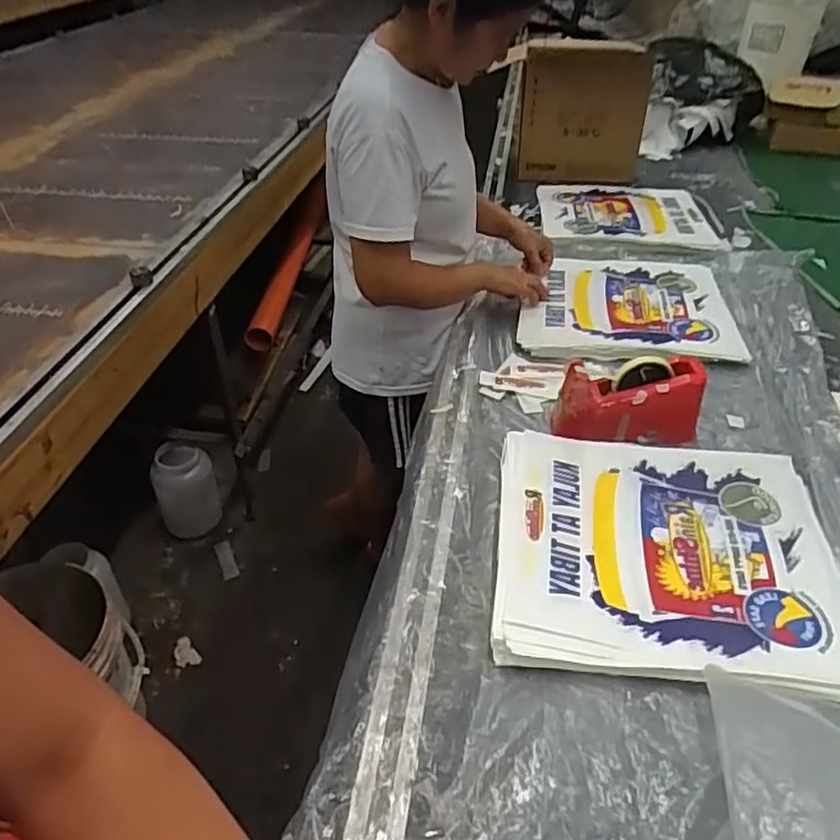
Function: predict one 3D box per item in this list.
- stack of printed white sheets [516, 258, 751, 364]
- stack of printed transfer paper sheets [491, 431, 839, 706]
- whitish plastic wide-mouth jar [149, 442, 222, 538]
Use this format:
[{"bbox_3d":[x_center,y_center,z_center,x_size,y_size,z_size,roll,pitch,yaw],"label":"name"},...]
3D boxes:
[{"bbox_3d":[0.381,-0.222,1.230,0.370,0.025,0.343,4,39,6],"label":"stack of printed white sheets"},{"bbox_3d":[0.295,0.147,0.788,0.397,0.030,0.349,5,39,8],"label":"stack of printed transfer paper sheets"},{"bbox_3d":[-0.619,0.187,1.756,0.148,0.226,0.138,-1,39,0],"label":"whitish plastic wide-mouth jar"}]

